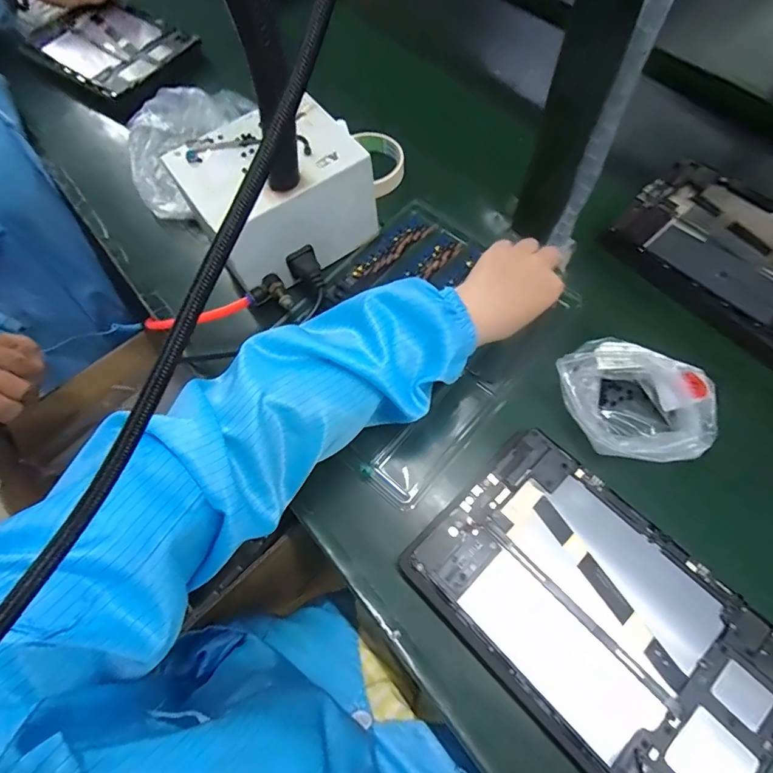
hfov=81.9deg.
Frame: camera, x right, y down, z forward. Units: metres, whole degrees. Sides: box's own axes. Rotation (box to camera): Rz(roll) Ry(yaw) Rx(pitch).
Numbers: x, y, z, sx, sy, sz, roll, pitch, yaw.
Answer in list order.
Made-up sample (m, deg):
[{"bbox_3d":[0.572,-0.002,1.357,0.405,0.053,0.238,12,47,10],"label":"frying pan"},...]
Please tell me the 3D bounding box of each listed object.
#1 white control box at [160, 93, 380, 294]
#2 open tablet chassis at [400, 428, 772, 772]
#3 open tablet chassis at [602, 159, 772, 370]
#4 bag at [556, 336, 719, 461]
[{"bbox_3d":[-0.107,-0.186,0.450,0.164,0.106,0.123,-31,67,-11],"label":"white control box"},{"bbox_3d":[0.147,0.160,0.314,0.156,0.009,0.243,-43,70,-13],"label":"open tablet chassis"},{"bbox_3d":[0.352,-0.123,0.435,0.170,0.005,0.239,-37,68,-13],"label":"open tablet chassis"},{"bbox_3d":[0.204,0.015,0.374,0.095,0.055,0.118,-42,70,-15],"label":"bag"}]

